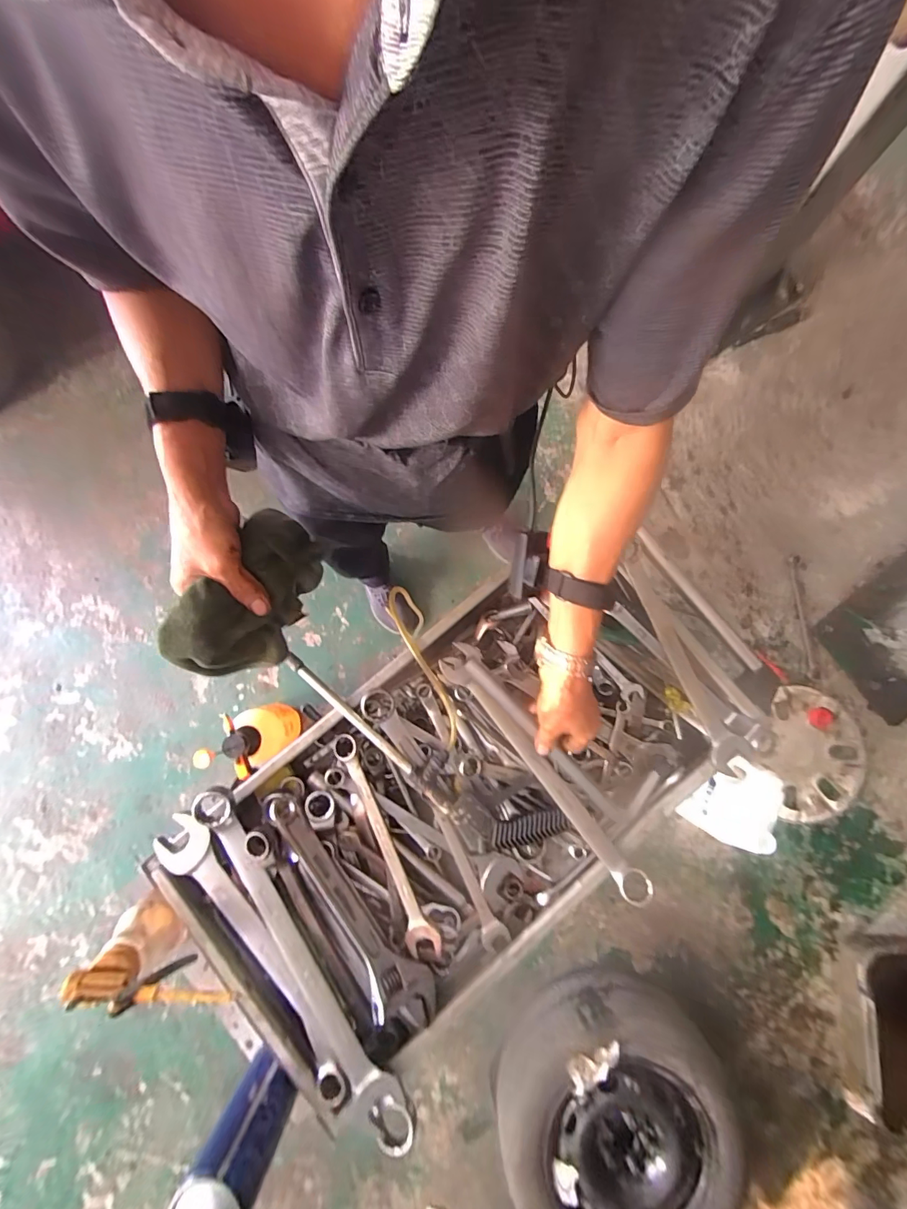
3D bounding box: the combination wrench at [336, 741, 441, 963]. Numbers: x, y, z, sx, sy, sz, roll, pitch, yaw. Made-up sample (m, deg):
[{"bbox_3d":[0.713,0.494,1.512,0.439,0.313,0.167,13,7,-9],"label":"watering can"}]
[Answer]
[{"bbox_3d":[-0.084,0.277,0.519,0.034,0.015,0.255,-25,84,-4],"label":"combination wrench"}]

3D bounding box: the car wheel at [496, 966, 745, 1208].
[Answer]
[{"bbox_3d":[0.380,1.197,1.062,0.502,0.226,0.474,0,83,-1],"label":"car wheel"}]

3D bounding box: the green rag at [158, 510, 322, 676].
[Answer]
[{"bbox_3d":[-0.188,-0.013,0.420,0.070,0.092,0.166,20,80,3],"label":"green rag"}]

